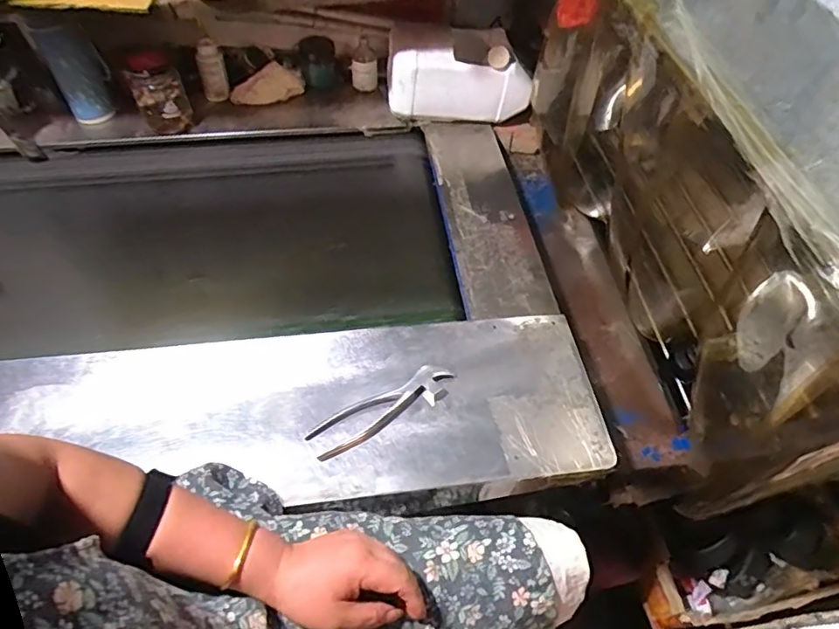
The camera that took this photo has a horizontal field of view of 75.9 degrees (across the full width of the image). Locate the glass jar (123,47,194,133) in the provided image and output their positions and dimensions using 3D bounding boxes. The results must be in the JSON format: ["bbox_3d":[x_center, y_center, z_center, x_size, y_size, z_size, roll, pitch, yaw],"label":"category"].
[{"bbox_3d":[-0.439,-0.373,0.908,0.078,0.123,0.078,1,54,-1],"label":"glass jar"}]

